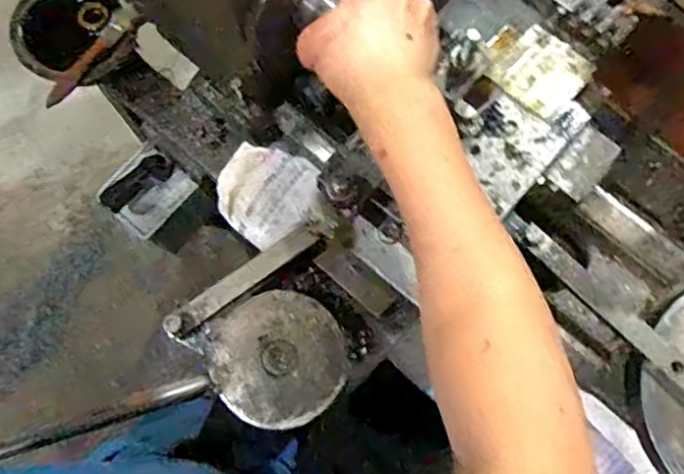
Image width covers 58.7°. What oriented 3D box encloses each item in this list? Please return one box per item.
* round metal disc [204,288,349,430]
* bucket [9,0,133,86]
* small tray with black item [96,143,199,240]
[{"bbox_3d":[-0.048,0.089,0.449,0.096,0.009,0.095,0,74,0],"label":"round metal disc"},{"bbox_3d":[-0.294,-0.224,0.676,0.123,0.054,0.132,0,74,0],"label":"bucket"},{"bbox_3d":[-0.229,-0.055,0.713,0.075,0.025,0.089,39,78,10],"label":"small tray with black item"}]

